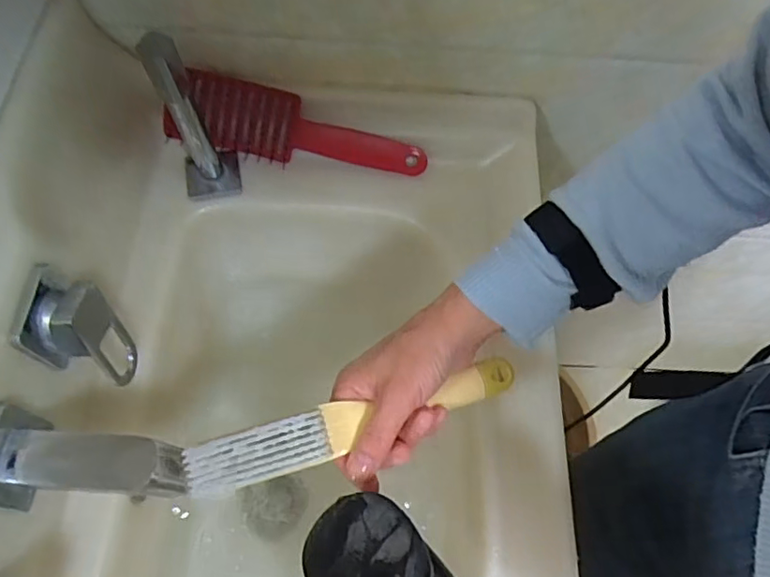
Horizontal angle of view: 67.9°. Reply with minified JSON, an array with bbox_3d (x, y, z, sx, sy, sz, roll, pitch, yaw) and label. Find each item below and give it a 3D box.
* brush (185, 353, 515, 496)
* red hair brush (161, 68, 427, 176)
[{"bbox_3d":[-0.014,0.087,0.377,0.225,0.038,0.034,-13,66,-22],"label":"brush"},{"bbox_3d":[-0.083,-0.153,0.563,0.251,0.069,0.022,12,33,-11],"label":"red hair brush"}]

